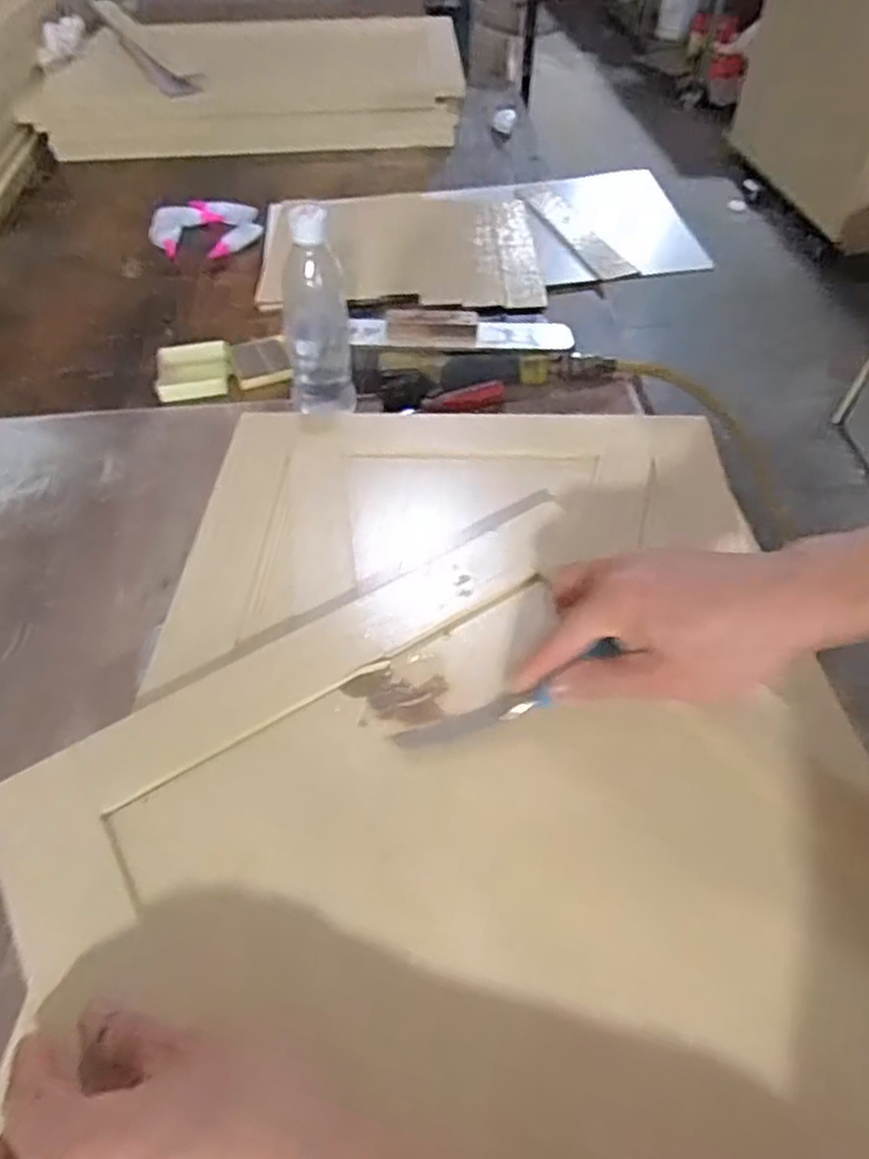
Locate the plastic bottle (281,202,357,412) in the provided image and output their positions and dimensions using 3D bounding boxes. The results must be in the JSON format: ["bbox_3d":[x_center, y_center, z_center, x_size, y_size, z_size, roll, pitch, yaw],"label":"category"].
[{"bbox_3d":[-0.107,-0.236,0.648,0.056,0.199,0.051,-9,50,-7],"label":"plastic bottle"}]

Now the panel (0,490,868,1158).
[{"bbox_3d":[0.100,0.222,0.271,0.368,0.019,0.636,-27,55,-21],"label":"panel"}]

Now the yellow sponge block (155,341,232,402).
[{"bbox_3d":[-0.257,-0.225,0.769,0.078,0.022,0.078,-8,50,-6],"label":"yellow sponge block"}]

